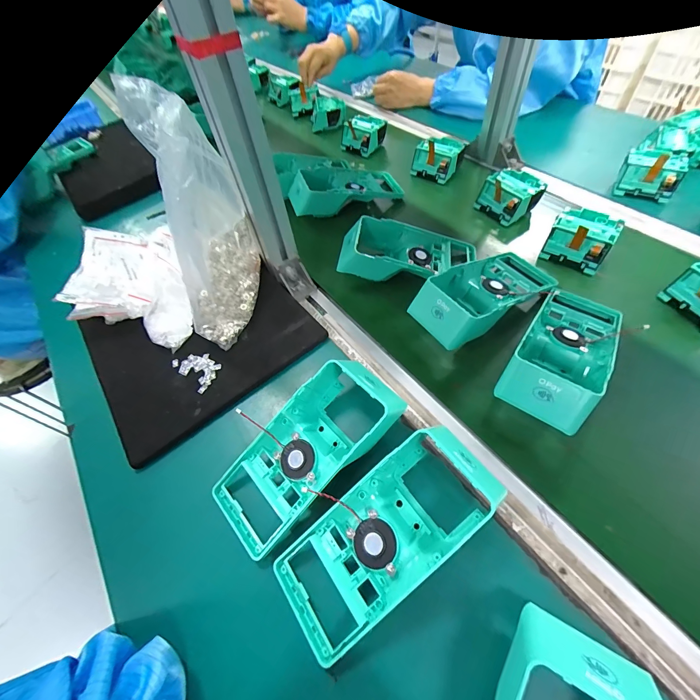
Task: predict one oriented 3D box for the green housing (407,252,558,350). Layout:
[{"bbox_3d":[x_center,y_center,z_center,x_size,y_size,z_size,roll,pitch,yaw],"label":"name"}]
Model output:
[{"bbox_3d":[0.168,-0.073,0.409,0.187,0.055,0.083,-32,58,-16],"label":"green housing"}]

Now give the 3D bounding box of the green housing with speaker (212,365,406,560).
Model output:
[{"bbox_3d":[-0.042,0.087,0.310,0.187,0.053,0.096,-39,60,-21],"label":"green housing with speaker"}]

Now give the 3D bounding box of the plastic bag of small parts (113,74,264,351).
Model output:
[{"bbox_3d":[-0.161,-0.134,0.364,0.089,0.224,0.153,-15,55,-5],"label":"plastic bag of small parts"}]

